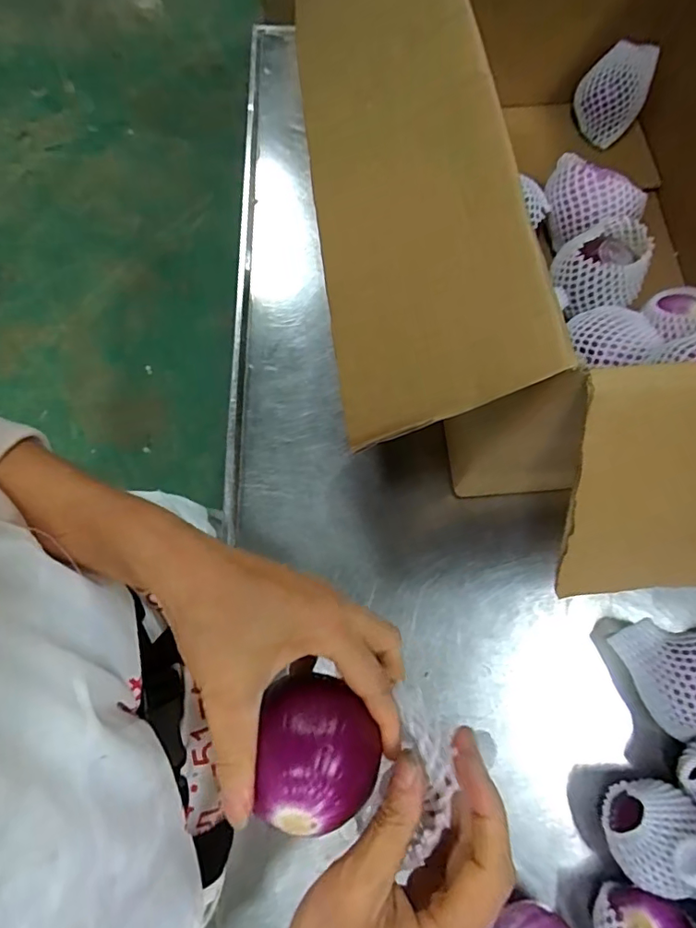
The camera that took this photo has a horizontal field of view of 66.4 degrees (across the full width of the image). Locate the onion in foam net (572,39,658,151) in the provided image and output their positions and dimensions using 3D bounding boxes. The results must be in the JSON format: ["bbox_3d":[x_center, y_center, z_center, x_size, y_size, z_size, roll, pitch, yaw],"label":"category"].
[{"bbox_3d":[0.312,-0.442,0.633,0.074,0.097,0.058,22,44,1],"label":"onion in foam net"}]

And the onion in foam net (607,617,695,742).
[{"bbox_3d":[0.284,0.178,0.464,0.077,0.058,0.094,-30,77,-10],"label":"onion in foam net"}]

